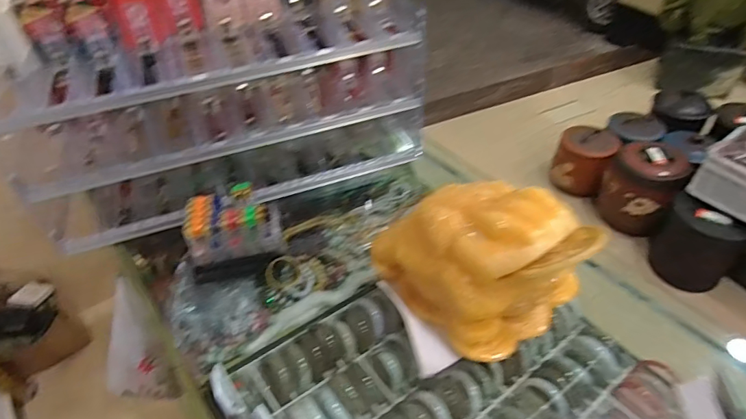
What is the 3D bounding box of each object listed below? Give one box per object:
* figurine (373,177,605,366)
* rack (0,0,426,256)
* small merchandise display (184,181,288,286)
[{"bbox_3d":[0.142,0.051,0.599,0.182,0.168,0.230,-31,50,-26],"label":"figurine"},{"bbox_3d":[-0.233,-0.145,0.804,0.632,0.305,0.174,-15,44,-13],"label":"rack"},{"bbox_3d":[-0.211,0.032,0.730,0.141,0.119,0.110,-11,44,-9],"label":"small merchandise display"}]

